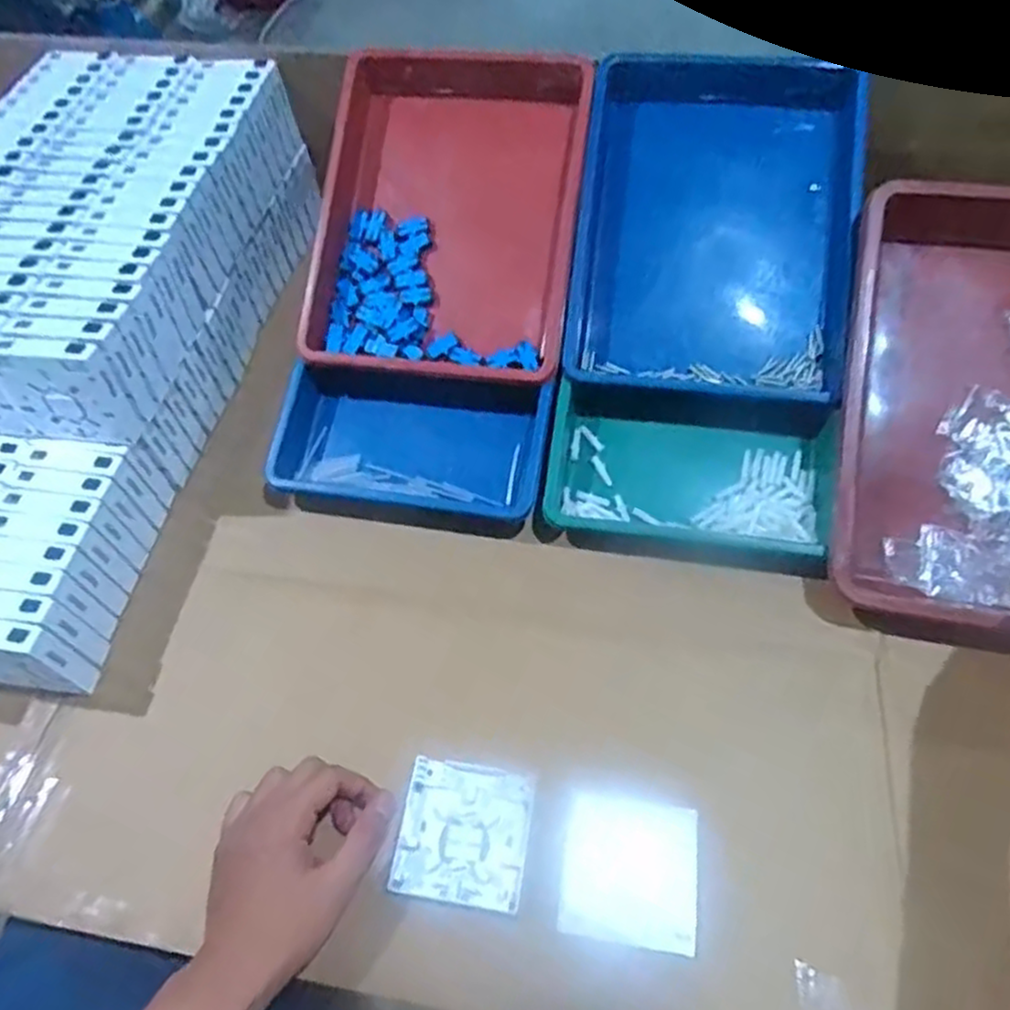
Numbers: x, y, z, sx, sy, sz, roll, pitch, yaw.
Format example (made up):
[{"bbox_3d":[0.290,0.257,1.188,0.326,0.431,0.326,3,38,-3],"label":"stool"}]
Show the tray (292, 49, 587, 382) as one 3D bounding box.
[{"bbox_3d":[-0.052,-0.272,0.676,0.236,0.050,0.320,8,82,7],"label":"tray"}]

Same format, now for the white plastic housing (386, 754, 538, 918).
[{"bbox_3d":[-0.027,0.222,0.496,0.085,0.011,0.086,6,58,7],"label":"white plastic housing"}]

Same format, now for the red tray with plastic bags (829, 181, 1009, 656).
[{"bbox_3d":[0.411,-0.065,0.578,0.276,0.095,0.355,7,81,15],"label":"red tray with plastic bags"}]

